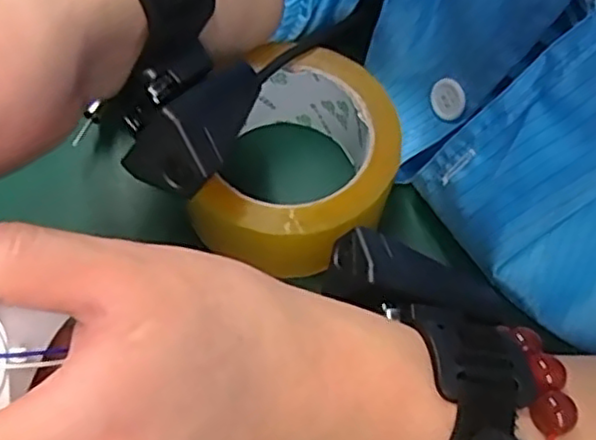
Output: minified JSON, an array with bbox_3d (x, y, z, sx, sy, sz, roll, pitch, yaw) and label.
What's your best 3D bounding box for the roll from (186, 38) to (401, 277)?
[{"bbox_3d":[0.005,-0.028,0.321,0.085,0.048,0.101,26,64,11],"label":"roll"}]

